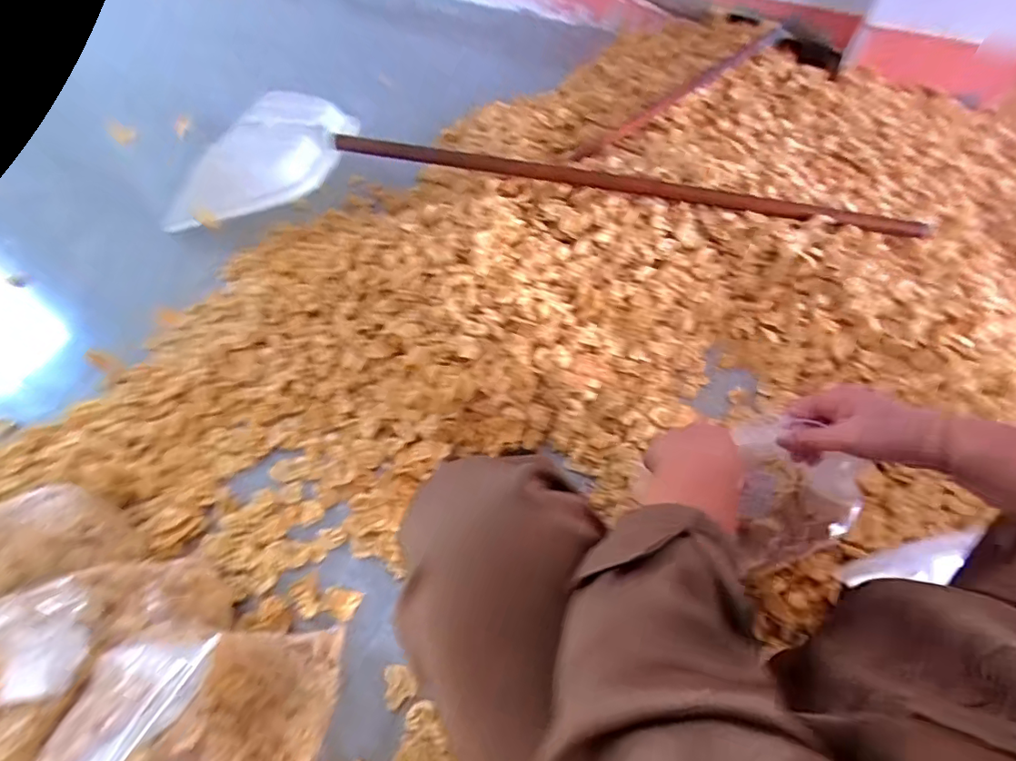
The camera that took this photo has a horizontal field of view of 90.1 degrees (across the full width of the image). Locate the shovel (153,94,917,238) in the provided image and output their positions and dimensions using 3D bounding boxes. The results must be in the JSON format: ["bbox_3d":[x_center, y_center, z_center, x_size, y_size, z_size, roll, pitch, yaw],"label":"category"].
[{"bbox_3d":[-0.004,-0.473,1.164,1.551,0.198,0.285,6,56,3],"label":"shovel"}]

